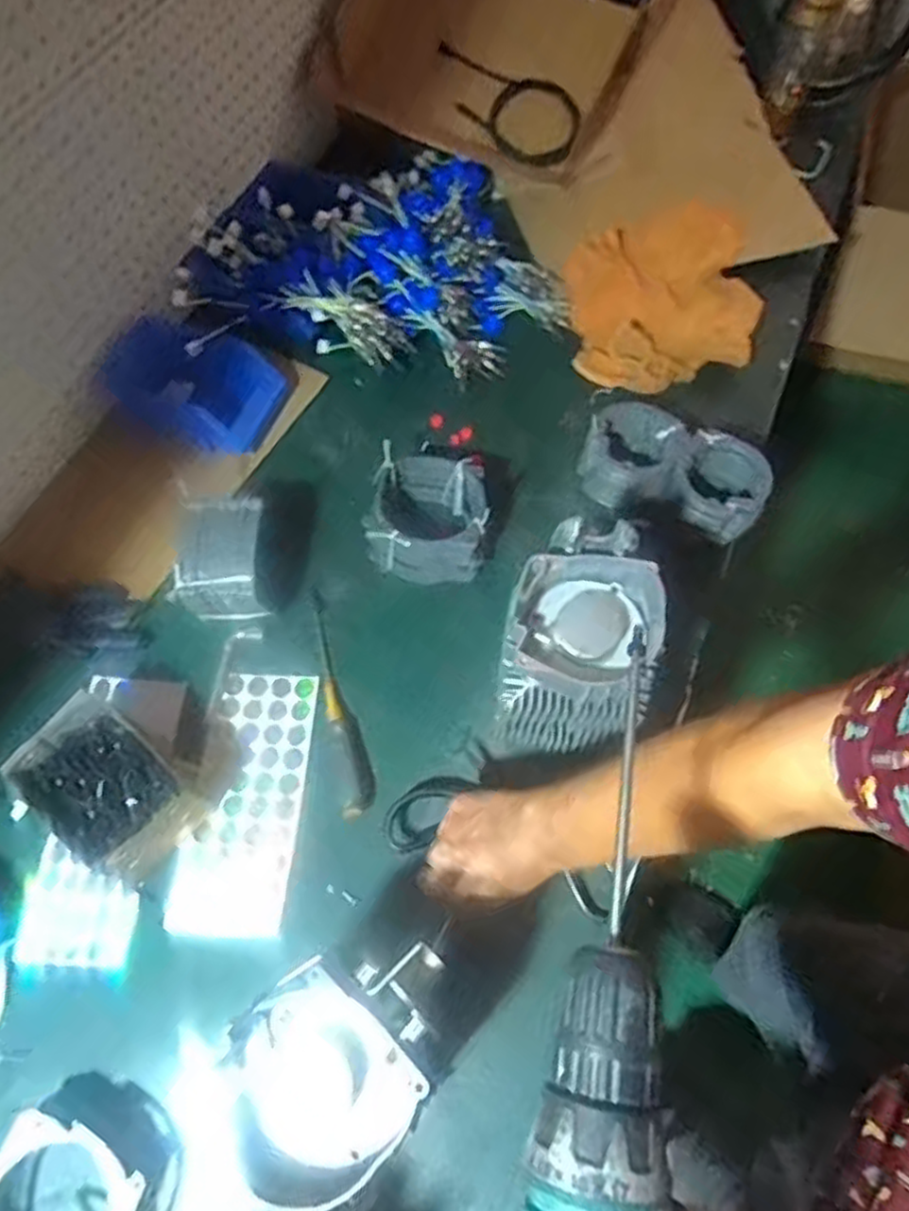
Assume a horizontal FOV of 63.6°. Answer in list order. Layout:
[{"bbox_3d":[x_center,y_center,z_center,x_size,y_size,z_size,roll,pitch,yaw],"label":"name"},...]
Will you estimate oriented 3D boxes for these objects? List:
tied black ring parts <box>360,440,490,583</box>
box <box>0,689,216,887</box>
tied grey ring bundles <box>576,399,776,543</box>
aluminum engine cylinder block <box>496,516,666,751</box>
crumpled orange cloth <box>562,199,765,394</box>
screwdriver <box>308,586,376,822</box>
[{"bbox_3d":[-0.026,-0.098,0.812,0.123,0.099,0.130,0,65,0],"label":"tied black ring parts"},{"bbox_3d":[-0.305,0.166,0.664,0.149,0.098,0.109,38,71,16],"label":"box"},{"bbox_3d":[0.248,-0.150,0.839,0.207,0.080,0.103,24,68,11],"label":"tied grey ring bundles"},{"bbox_3d":[0.107,0.031,0.653,0.117,0.182,0.150,8,65,4],"label":"aluminum engine cylinder block"},{"bbox_3d":[0.277,-0.412,0.974,0.256,0.077,0.271,-8,65,-4],"label":"crumpled orange cloth"},{"bbox_3d":[-0.116,0.089,0.743,0.031,0.031,0.249,-12,66,-6],"label":"screwdriver"}]

